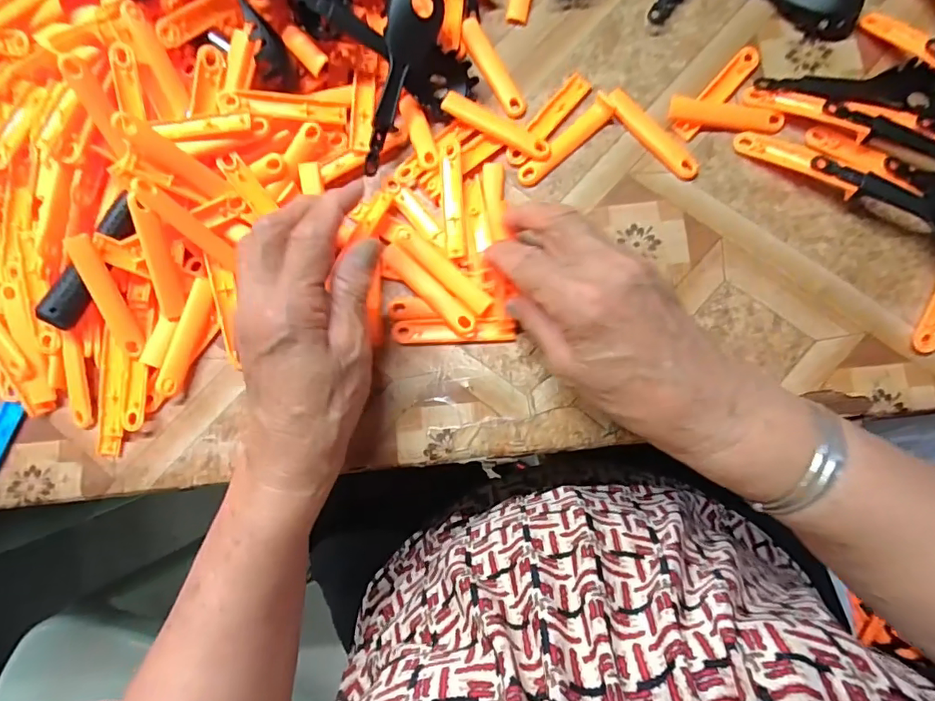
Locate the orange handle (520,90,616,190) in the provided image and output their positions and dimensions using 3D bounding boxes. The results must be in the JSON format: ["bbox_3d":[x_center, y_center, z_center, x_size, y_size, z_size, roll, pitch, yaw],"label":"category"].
[{"bbox_3d":[0.064,-0.137,0.331,0.075,0.009,0.014,-41,83,-3],"label":"orange handle"}]

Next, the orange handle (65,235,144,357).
[{"bbox_3d":[-0.219,-0.032,0.307,0.013,0.009,0.075,-14,112,0],"label":"orange handle"}]

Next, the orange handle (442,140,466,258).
[{"bbox_3d":[-0.009,-0.095,0.321,0.013,0.008,0.073,-3,82,2],"label":"orange handle"}]

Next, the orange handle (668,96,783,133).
[{"bbox_3d":[0.167,-0.152,0.327,0.073,0.011,0.017,9,83,3],"label":"orange handle"}]

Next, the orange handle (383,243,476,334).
[{"bbox_3d":[-0.024,-0.039,0.319,0.075,0.009,0.014,44,86,7],"label":"orange handle"}]

